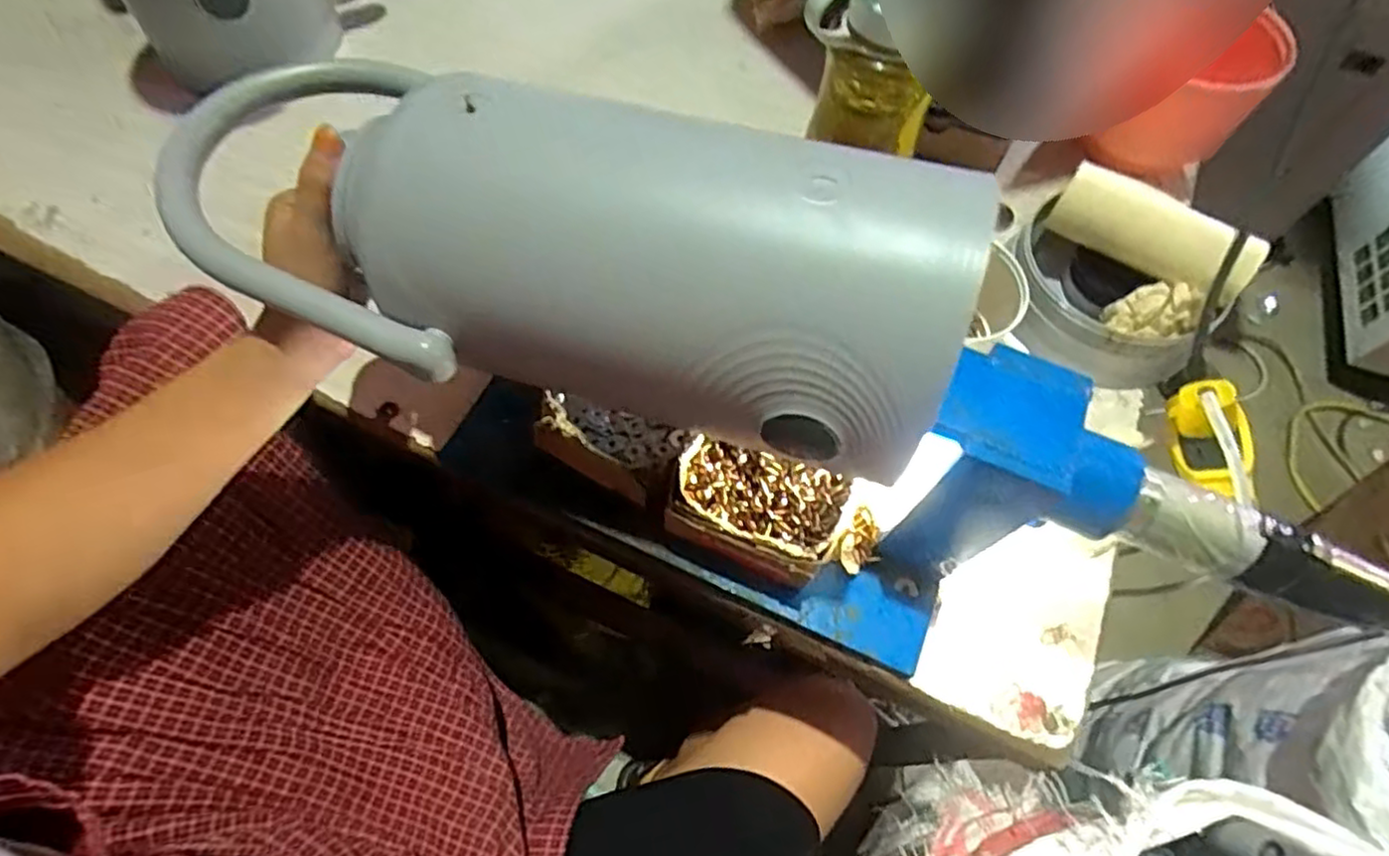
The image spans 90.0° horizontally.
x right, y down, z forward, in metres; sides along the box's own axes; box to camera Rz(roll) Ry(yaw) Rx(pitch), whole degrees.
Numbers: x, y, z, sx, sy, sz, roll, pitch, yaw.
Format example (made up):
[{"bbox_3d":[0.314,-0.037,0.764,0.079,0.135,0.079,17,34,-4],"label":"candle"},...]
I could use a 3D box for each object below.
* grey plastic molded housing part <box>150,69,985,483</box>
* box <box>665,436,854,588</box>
[{"bbox_3d":[-0.075,-0.093,0.367,0.411,0.124,0.155,15,64,14],"label":"grey plastic molded housing part"},{"bbox_3d":[0.039,0.054,0.453,0.115,0.049,0.074,17,65,8],"label":"box"}]

